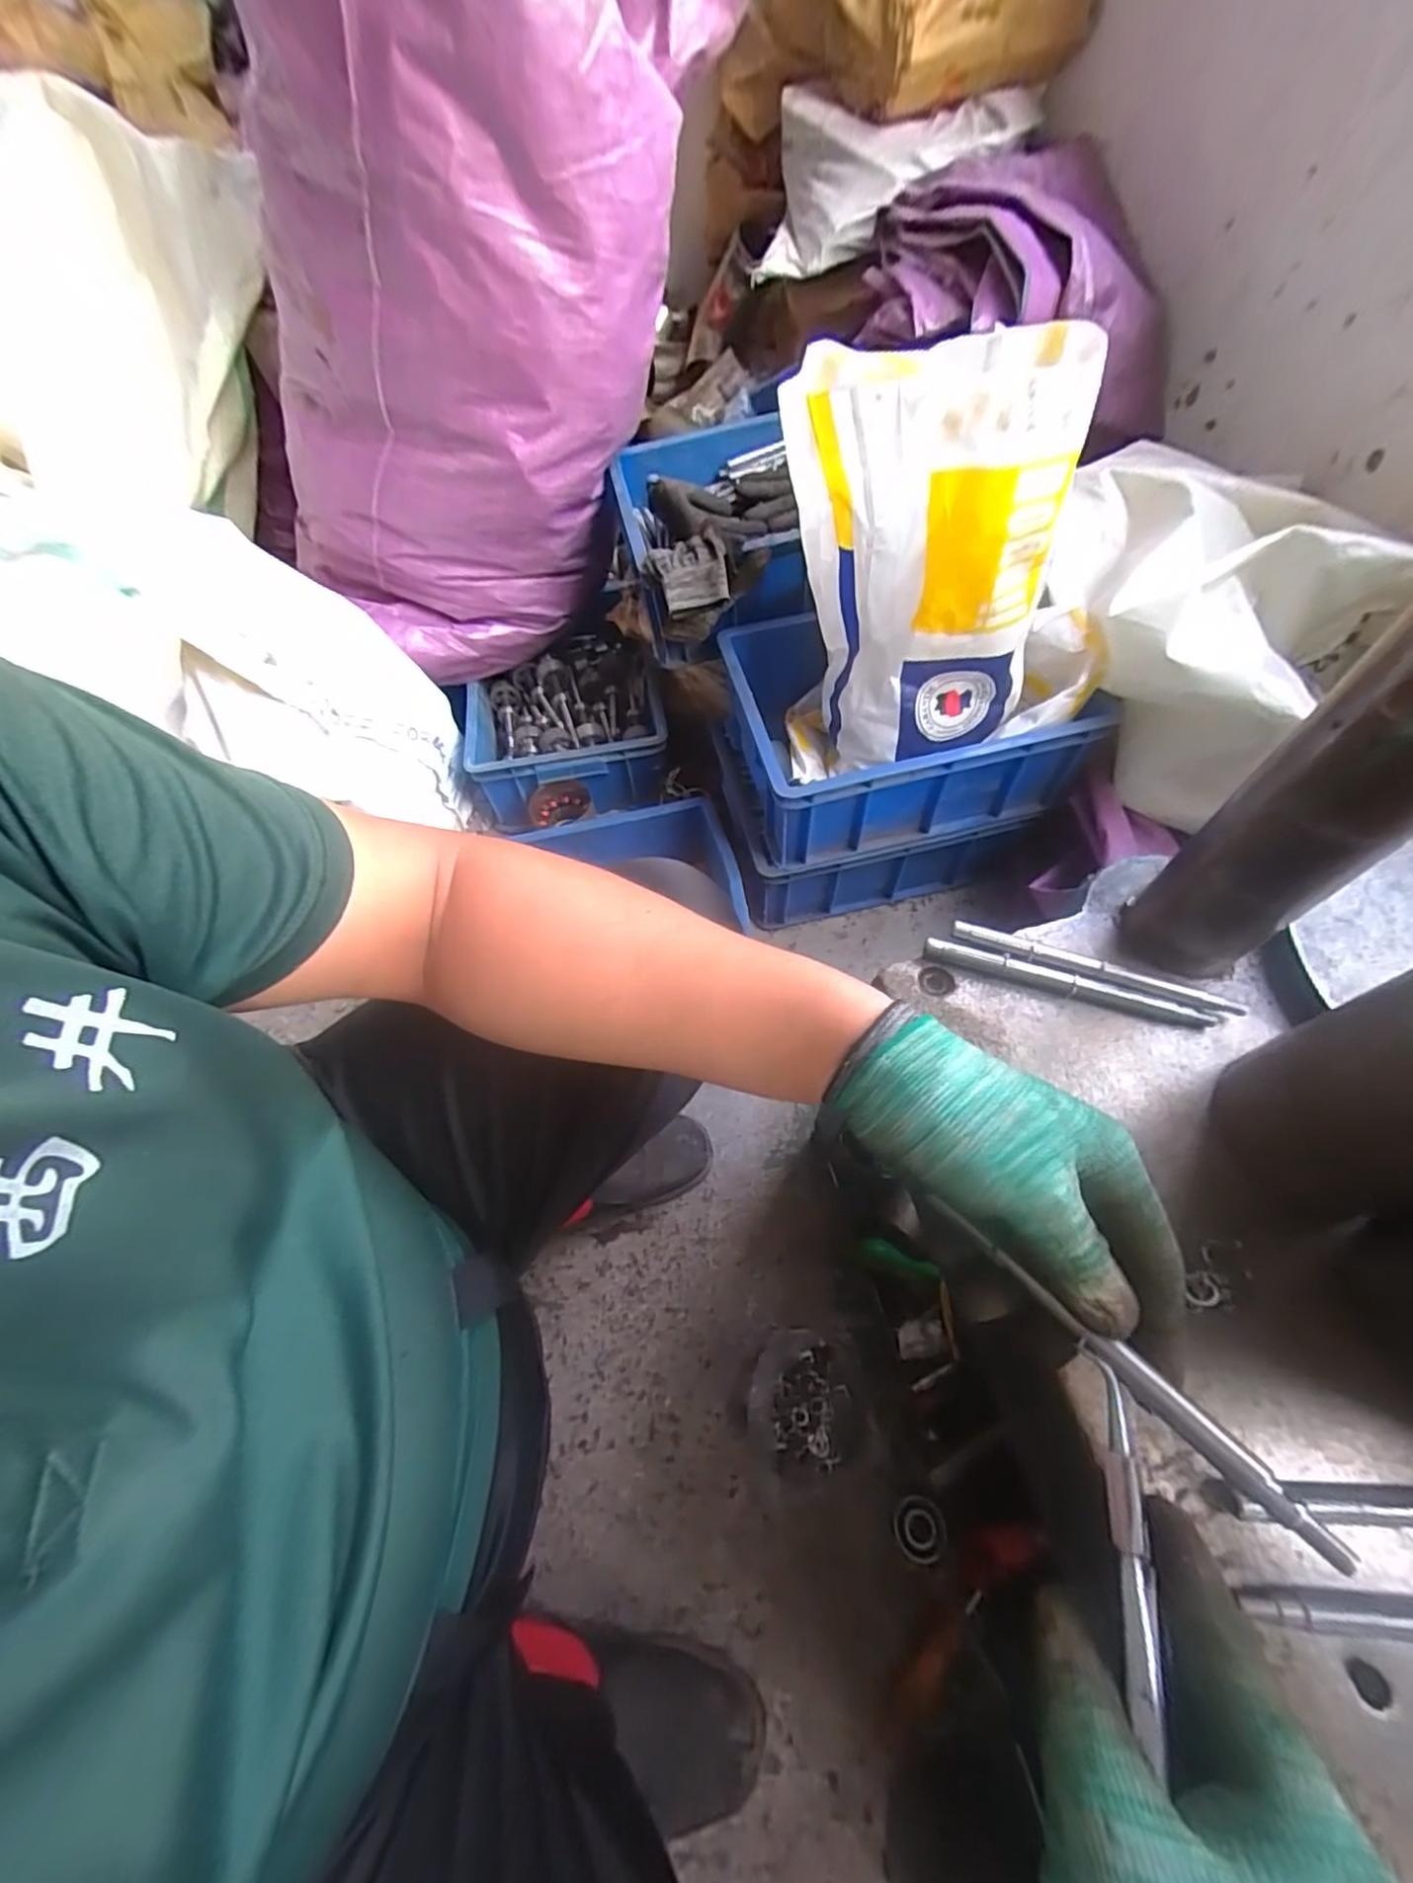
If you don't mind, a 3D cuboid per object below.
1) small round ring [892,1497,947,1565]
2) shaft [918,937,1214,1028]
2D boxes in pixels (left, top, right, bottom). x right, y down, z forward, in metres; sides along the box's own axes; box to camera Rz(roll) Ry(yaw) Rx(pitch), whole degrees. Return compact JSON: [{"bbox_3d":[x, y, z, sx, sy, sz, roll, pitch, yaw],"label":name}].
[{"bbox_3d":[0.197,0.544,0.602,0.044,0.008,0.046,-2,61,3],"label":"small round ring"},{"bbox_3d":[0.216,0.024,0.392,0.163,0.010,0.011,16,63,12],"label":"shaft"}]

